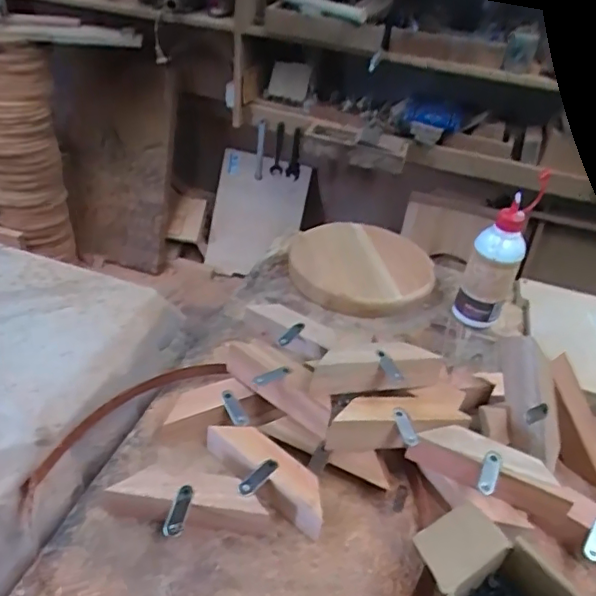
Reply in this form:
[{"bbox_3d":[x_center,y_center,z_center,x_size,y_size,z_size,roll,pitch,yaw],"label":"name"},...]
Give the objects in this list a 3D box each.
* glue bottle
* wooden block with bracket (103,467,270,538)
[{"bbox_3d":[0.294,-0.053,0.855,0.070,0.194,0.076,25,42,22],"label":"glue bottle"},{"bbox_3d":[-0.109,0.209,0.572,0.157,0.042,0.069,8,38,3],"label":"wooden block with bracket"}]

